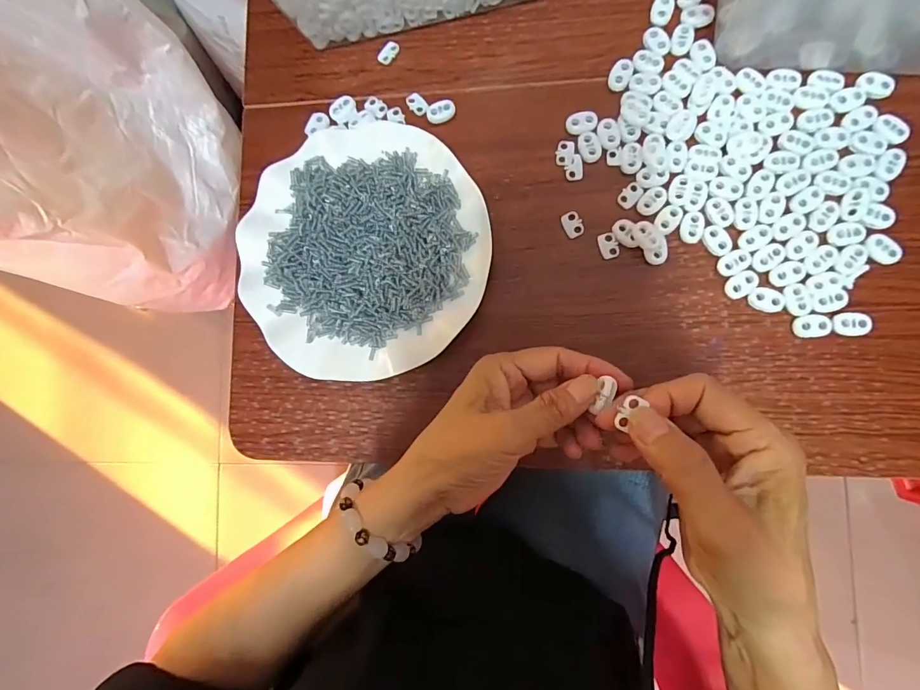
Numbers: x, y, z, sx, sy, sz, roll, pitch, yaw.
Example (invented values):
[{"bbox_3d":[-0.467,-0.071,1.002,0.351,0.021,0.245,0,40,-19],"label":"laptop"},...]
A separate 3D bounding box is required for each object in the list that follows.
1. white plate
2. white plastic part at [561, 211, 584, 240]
[{"bbox_3d":[-0.071,-0.069,0.321,0.180,0.033,0.183,0,86,7],"label":"white plate"},{"bbox_3d":[0.083,-0.089,0.310,0.014,0.004,0.019,-25,84,5],"label":"white plastic part"}]

